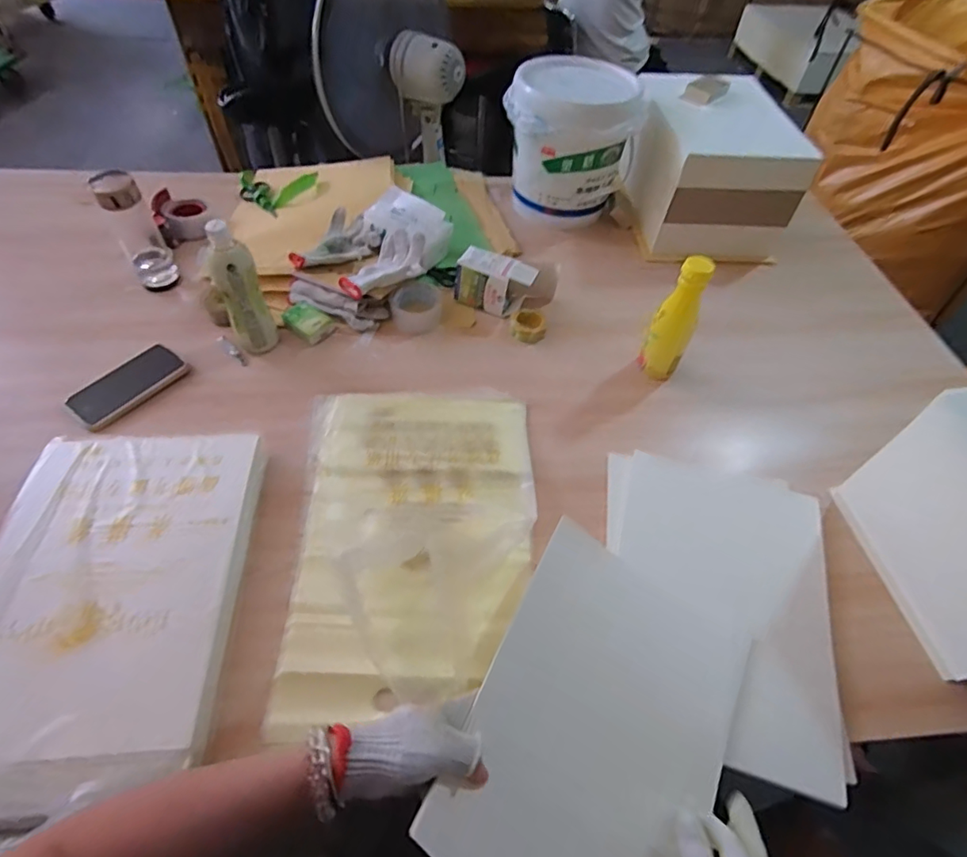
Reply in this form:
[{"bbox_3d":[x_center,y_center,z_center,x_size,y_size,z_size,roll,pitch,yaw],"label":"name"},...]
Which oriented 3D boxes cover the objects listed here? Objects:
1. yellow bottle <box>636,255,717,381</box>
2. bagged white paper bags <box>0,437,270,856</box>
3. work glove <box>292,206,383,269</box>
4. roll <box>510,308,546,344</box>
[{"bbox_3d":[0.297,-0.163,0.824,0.065,0.205,0.057,22,54,13],"label":"yellow bottle"},{"bbox_3d":[-0.423,0.203,0.579,0.273,0.060,0.453,-1,52,-4],"label":"bagged white paper bags"},{"bbox_3d":[-0.284,-0.342,0.978,0.164,0.044,0.123,-35,62,-26],"label":"work glove"},{"bbox_3d":[0.081,-0.185,0.937,0.063,0.024,0.073,13,53,6],"label":"roll"}]

